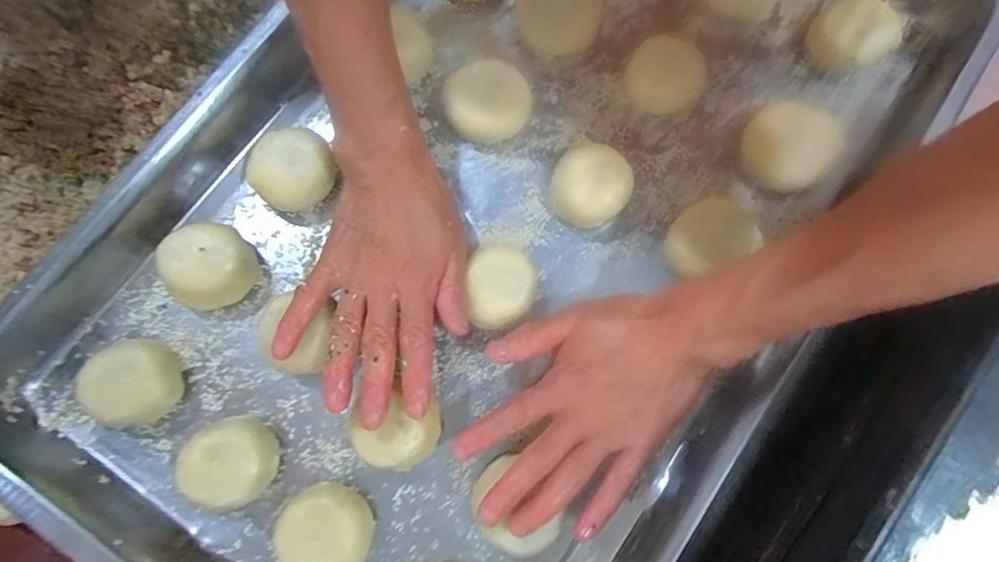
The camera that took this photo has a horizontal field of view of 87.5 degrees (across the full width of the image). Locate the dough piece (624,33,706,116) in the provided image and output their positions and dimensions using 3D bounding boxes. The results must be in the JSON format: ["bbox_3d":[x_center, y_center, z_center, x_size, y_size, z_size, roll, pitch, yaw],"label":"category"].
[{"bbox_3d":[0.110,-0.136,0.354,0.049,0.032,0.041,41,82,9],"label":"dough piece"}]

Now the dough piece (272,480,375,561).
[{"bbox_3d":[-0.100,0.144,0.302,0.050,0.027,0.045,18,80,5],"label":"dough piece"}]

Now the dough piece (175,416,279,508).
[{"bbox_3d":[-0.157,0.107,0.307,0.051,0.027,0.050,0,78,2],"label":"dough piece"}]

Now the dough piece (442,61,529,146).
[{"bbox_3d":[-0.008,-0.122,0.358,0.056,0.024,0.048,-21,79,-3],"label":"dough piece"}]

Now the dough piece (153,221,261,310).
[{"bbox_3d":[-0.183,-0.008,0.324,0.048,0.034,0.055,37,82,8],"label":"dough piece"}]

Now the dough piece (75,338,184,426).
[{"bbox_3d":[-0.215,0.059,0.309,0.044,0.033,0.046,0,78,2],"label":"dough piece"}]

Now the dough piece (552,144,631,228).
[{"bbox_3d":[0.059,-0.062,0.345,0.049,0.026,0.053,0,78,2],"label":"dough piece"}]

